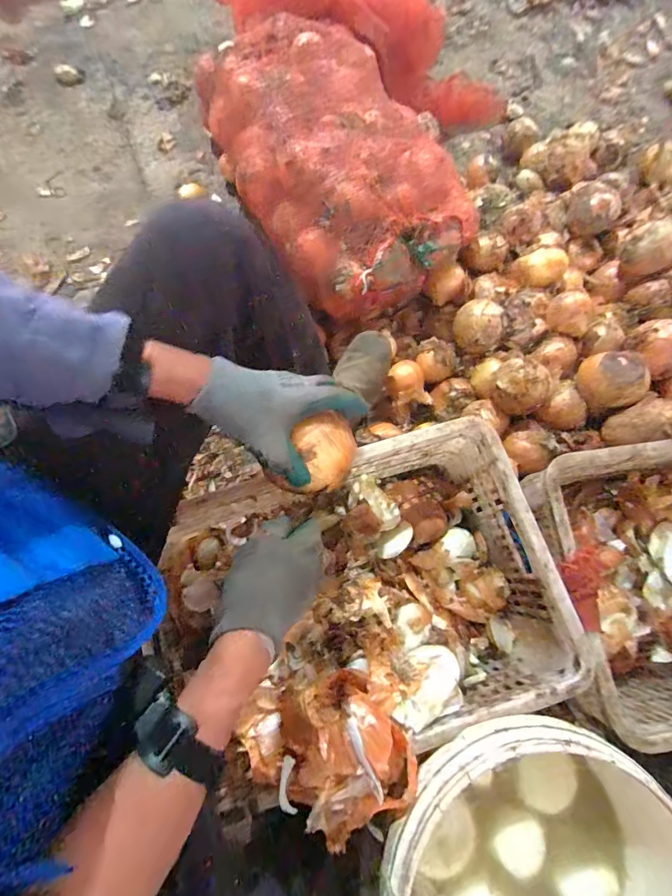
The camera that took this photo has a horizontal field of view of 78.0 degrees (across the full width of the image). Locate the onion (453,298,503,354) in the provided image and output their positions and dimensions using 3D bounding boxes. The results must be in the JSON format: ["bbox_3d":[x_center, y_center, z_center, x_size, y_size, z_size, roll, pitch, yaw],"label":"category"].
[{"bbox_3d":[0.273,-0.234,0.793,0.089,0.072,0.076,29,75,8],"label":"onion"}]

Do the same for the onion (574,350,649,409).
[{"bbox_3d":[0.463,-0.113,0.700,0.091,0.075,0.091,12,73,3],"label":"onion"}]

